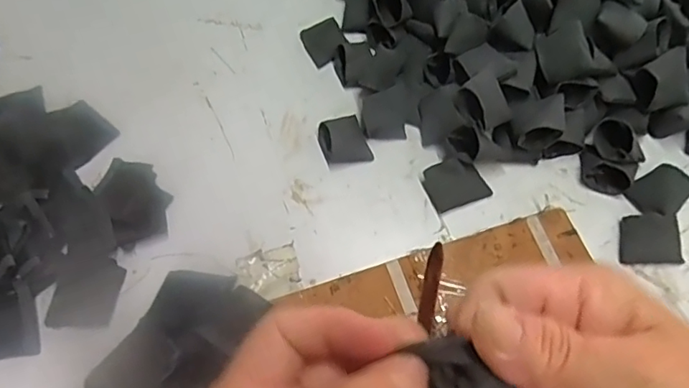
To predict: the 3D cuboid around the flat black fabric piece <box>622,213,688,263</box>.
[{"bbox_3d":[0.221,0.032,0.401,0.041,0.018,0.032,-1,63,3],"label":"flat black fabric piece"}]

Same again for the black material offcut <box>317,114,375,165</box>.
[{"bbox_3d":[0.000,-0.043,0.452,0.035,0.020,0.039,-20,64,-7],"label":"black material offcut"}]

